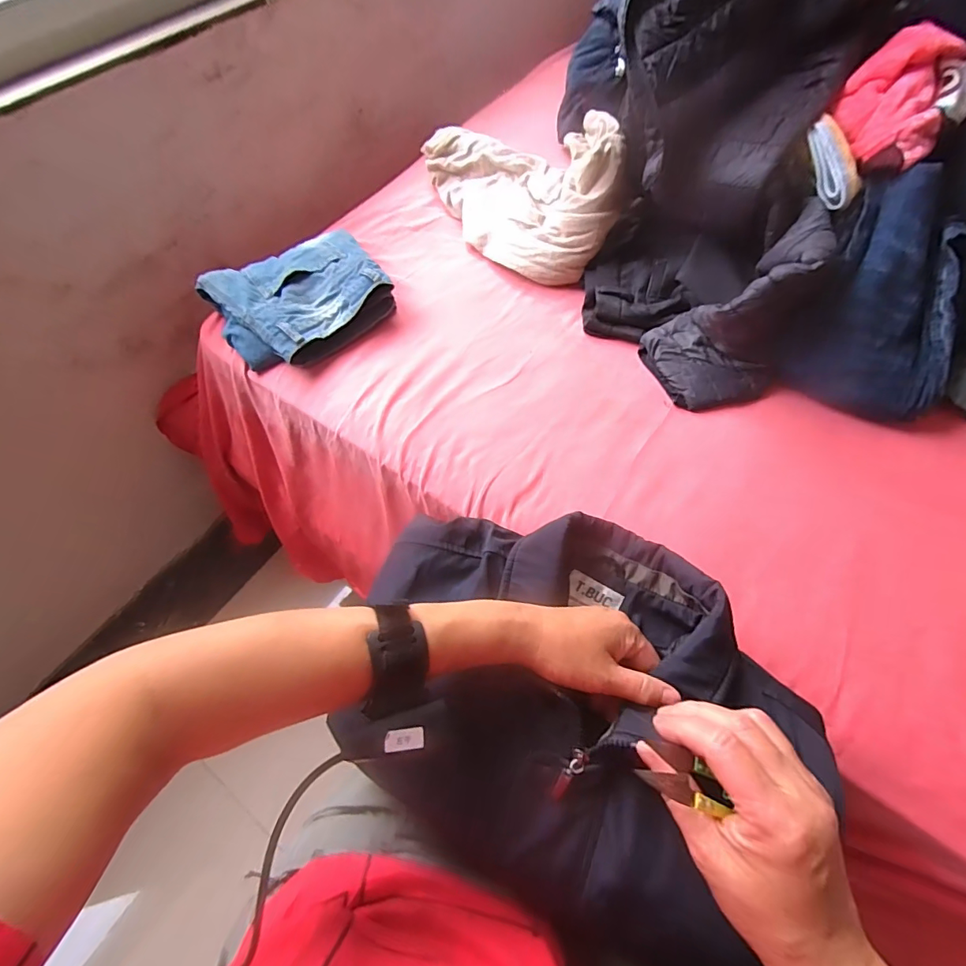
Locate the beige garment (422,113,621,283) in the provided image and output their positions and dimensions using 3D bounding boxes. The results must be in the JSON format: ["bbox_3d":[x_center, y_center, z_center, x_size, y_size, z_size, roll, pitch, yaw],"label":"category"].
[{"bbox_3d":[0.064,-0.501,0.775,0.214,0.147,0.382,-23,62,-10],"label":"beige garment"}]

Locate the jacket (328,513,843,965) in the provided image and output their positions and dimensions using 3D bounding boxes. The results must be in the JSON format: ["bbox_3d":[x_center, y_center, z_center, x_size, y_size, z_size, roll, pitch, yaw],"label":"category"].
[{"bbox_3d":[0.077,0.178,0.412,0.355,0.148,0.281,19,65,13],"label":"jacket"}]

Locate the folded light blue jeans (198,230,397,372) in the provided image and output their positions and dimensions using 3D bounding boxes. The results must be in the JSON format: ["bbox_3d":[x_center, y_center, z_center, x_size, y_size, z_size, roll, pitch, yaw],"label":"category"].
[{"bbox_3d":[-0.273,-0.282,0.726,0.251,0.066,0.211,-39,66,-17],"label":"folded light blue jeans"}]

